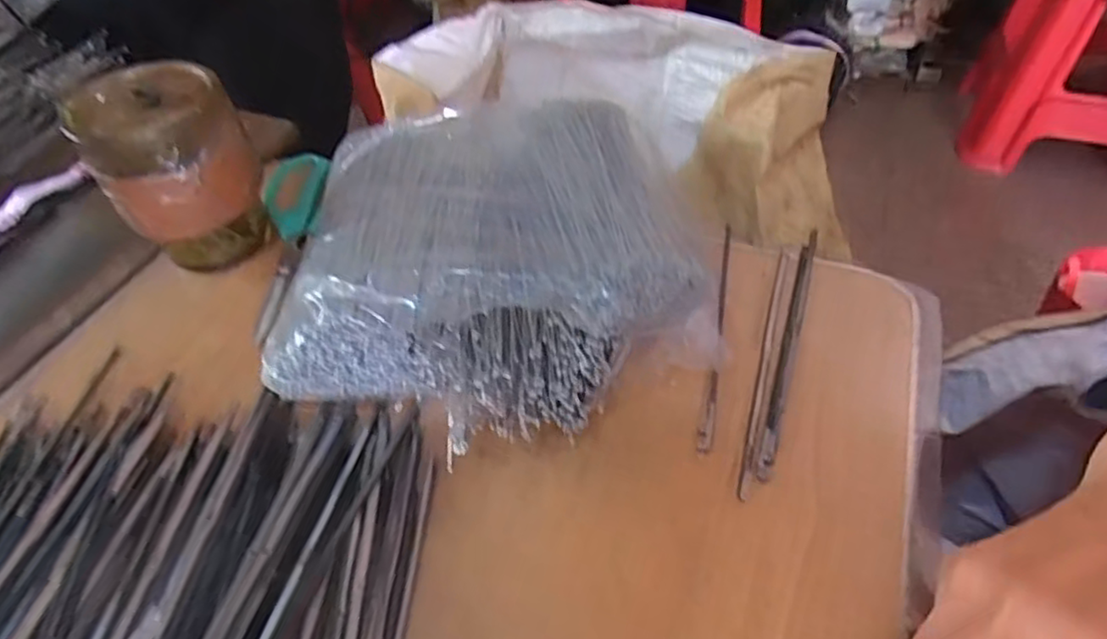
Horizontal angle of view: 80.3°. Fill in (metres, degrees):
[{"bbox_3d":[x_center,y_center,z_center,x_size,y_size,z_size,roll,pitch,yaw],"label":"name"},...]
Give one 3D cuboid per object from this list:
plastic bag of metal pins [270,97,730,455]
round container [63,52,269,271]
[{"bbox_3d":[-0.034,-0.036,0.373,0.221,0.064,0.221,-7,48,-4],"label":"plastic bag of metal pins"},{"bbox_3d":[-0.225,-0.087,0.406,0.082,0.114,0.082,-21,51,-16],"label":"round container"}]

